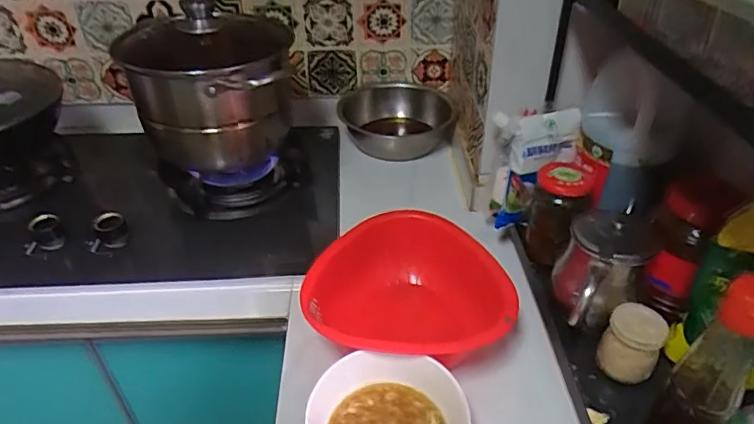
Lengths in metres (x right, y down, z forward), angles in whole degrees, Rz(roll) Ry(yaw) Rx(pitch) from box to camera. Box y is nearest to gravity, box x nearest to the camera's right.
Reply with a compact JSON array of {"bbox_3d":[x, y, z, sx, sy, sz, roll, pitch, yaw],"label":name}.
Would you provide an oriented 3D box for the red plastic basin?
[{"bbox_3d":[0.038,0.116,0.651,0.225,0.123,0.223,-1,37,1],"label":"red plastic basin"}]

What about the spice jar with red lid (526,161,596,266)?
[{"bbox_3d":[0.236,0.005,0.687,0.063,0.129,0.064,-1,37,1],"label":"spice jar with red lid"}]

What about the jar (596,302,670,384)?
[{"bbox_3d":[0.266,0.139,0.553,0.059,0.076,0.051,21,42,26],"label":"jar"}]

